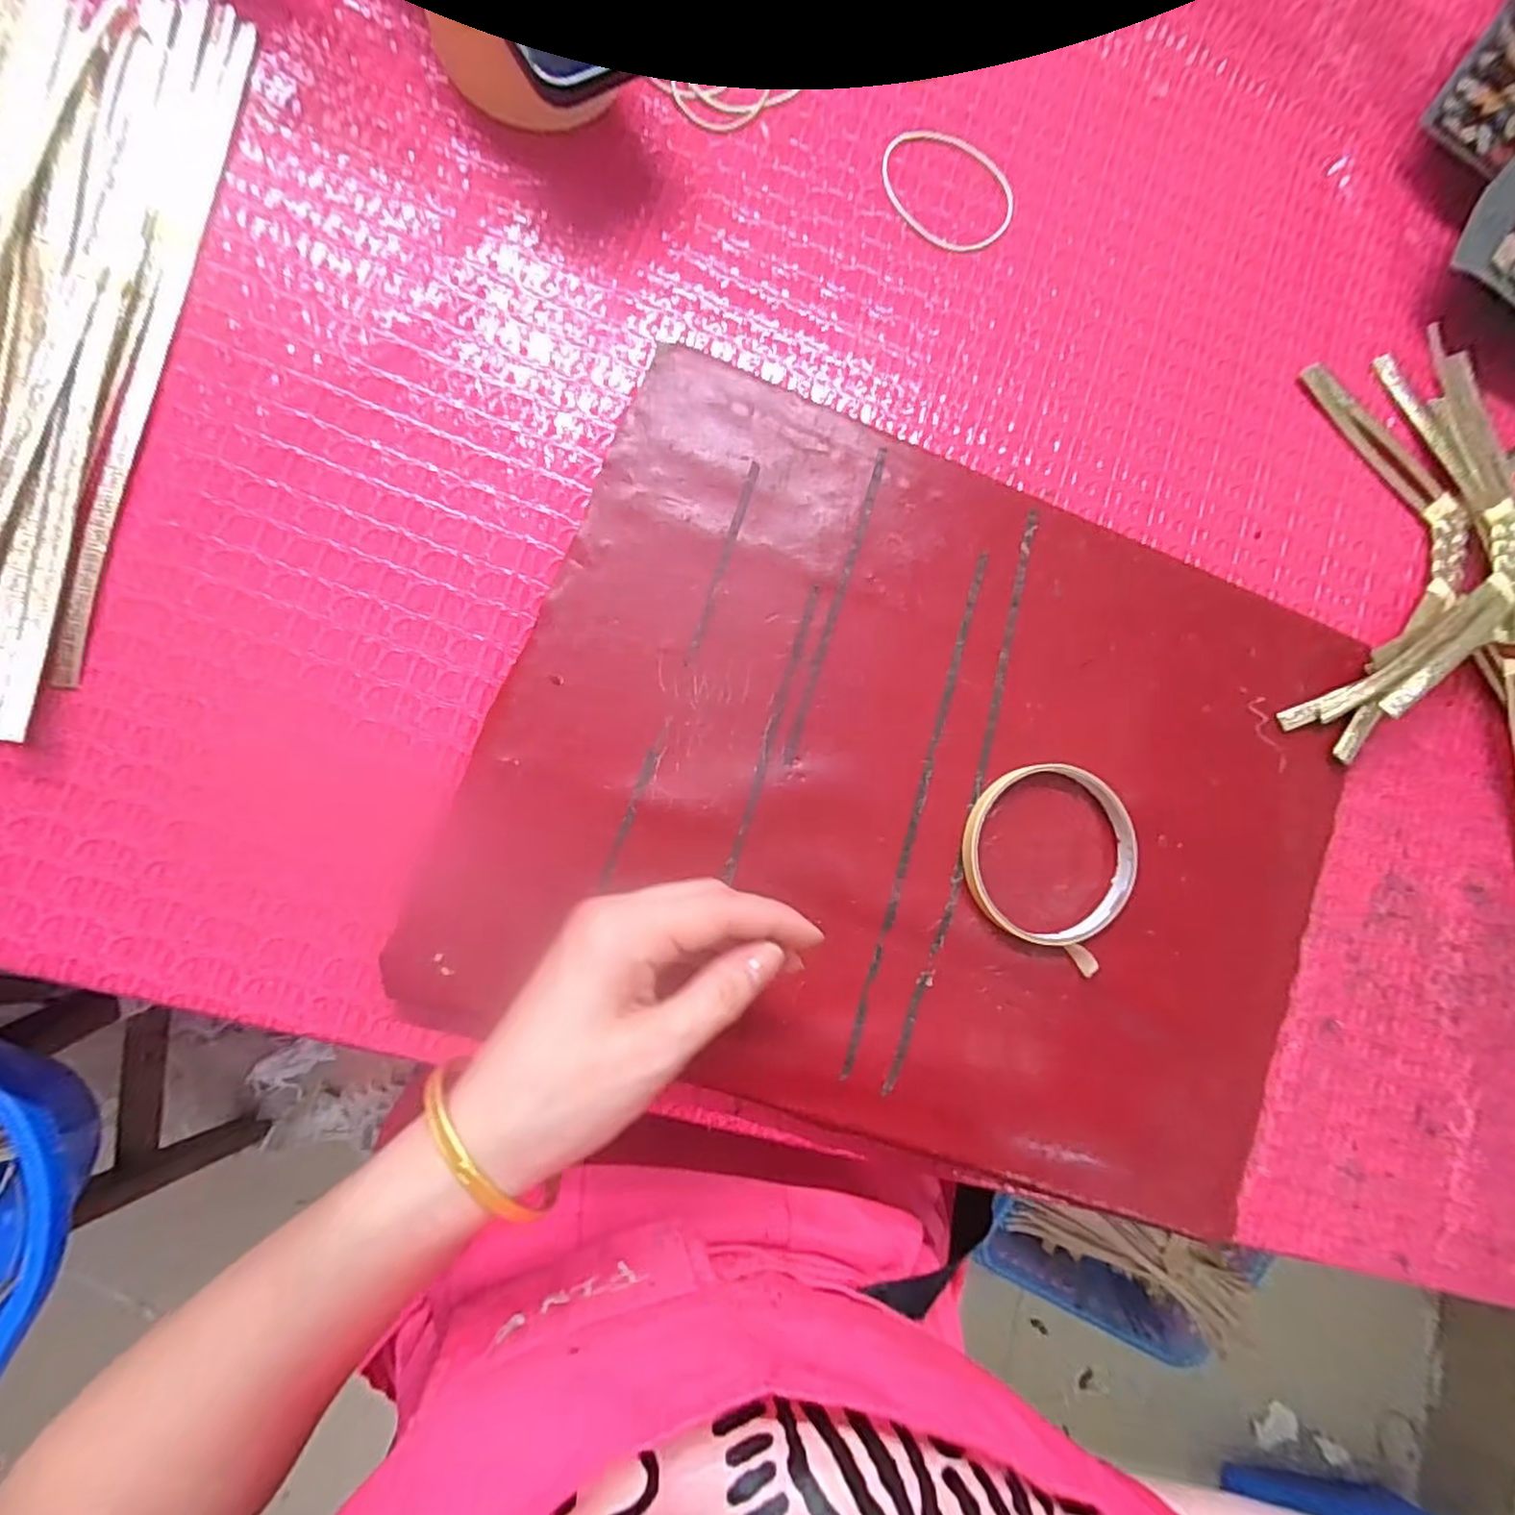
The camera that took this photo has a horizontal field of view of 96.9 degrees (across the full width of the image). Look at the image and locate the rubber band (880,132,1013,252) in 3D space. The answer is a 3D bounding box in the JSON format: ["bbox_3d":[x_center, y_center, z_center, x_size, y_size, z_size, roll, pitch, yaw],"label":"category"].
[{"bbox_3d":[0.101,-0.297,0.351,0.068,0.004,0.067,-16,88,-9],"label":"rubber band"}]

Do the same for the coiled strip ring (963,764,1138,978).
[{"bbox_3d":[0.135,0.044,0.310,0.081,0.013,0.081,1,86,-8],"label":"coiled strip ring"}]

